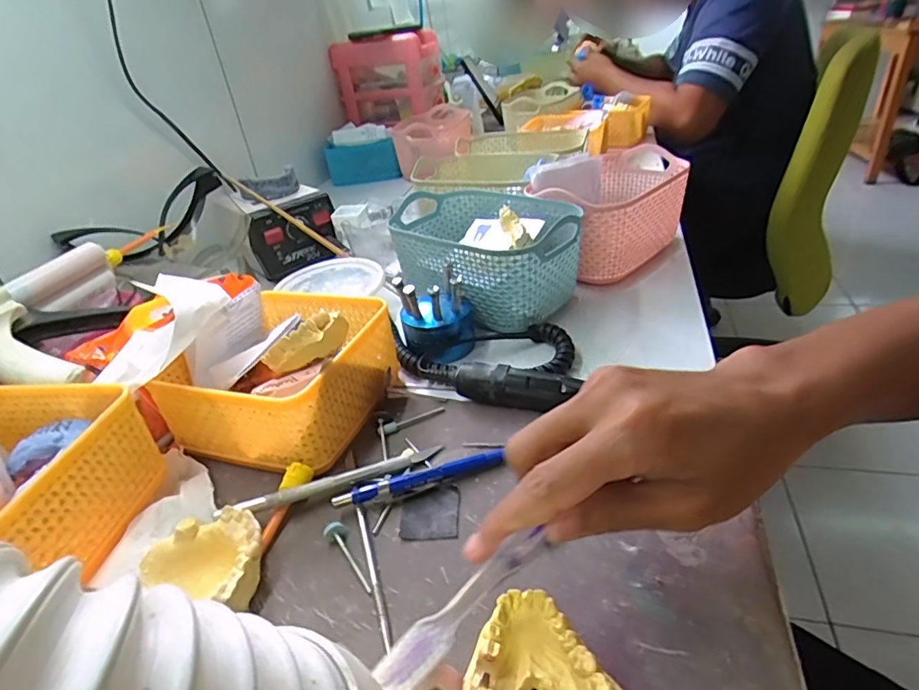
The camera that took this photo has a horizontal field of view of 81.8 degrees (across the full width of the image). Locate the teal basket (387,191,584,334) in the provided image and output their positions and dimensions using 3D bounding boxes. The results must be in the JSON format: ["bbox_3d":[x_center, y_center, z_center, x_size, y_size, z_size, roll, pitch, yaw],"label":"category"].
[{"bbox_3d":[0.023,-0.088,0.496,0.171,0.070,0.122,23,44,37],"label":"teal basket"}]

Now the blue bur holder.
[{"bbox_3d":[-0.019,-0.027,0.437,0.058,0.063,0.054,-7,33,0],"label":"blue bur holder"}]

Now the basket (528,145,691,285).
[{"bbox_3d":[0.156,-0.141,0.554,0.119,0.089,0.183,20,42,35],"label":"basket"}]

